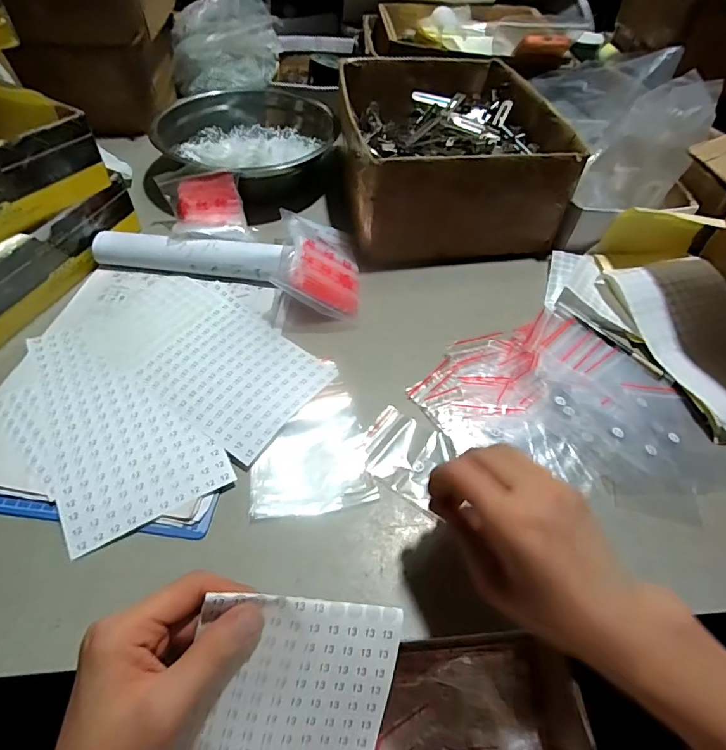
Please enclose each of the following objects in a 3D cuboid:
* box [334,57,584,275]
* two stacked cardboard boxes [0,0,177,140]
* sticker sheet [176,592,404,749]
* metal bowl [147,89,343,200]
[{"bbox_3d":[0.105,-0.307,0.621,0.260,0.123,0.321,-6,54,-9],"label":"box"},{"bbox_3d":[-0.388,-0.526,0.679,0.184,0.223,0.204,-2,53,-6],"label":"two stacked cardboard boxes"},{"bbox_3d":[-0.045,0.201,0.282,0.120,0.010,0.129,15,91,-10],"label":"sticker sheet"},{"bbox_3d":[-0.166,-0.329,0.641,0.205,0.077,0.205,2,53,-3],"label":"metal bowl"}]

